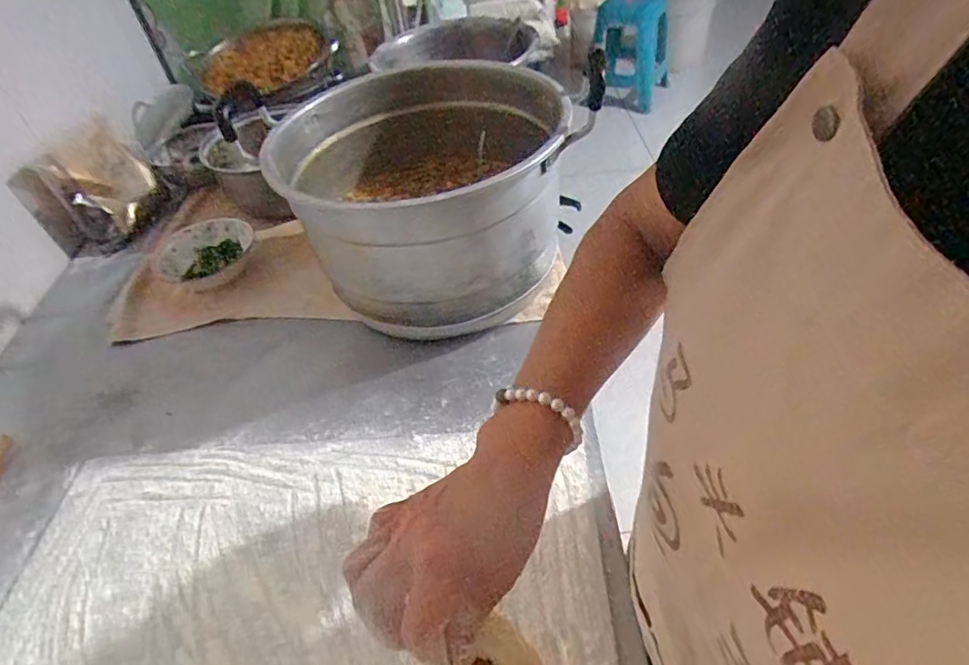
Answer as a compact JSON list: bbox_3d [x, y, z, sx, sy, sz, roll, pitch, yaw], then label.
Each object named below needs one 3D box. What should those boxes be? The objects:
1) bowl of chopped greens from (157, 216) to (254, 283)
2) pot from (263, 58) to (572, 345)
[{"bbox_3d":[-0.425,-0.121,0.842,0.140,0.041,0.108,-14,46,-6],"label":"bowl of chopped greens"},{"bbox_3d":[-0.067,-0.161,0.721,0.335,0.228,0.325,-4,46,4],"label":"pot"}]

